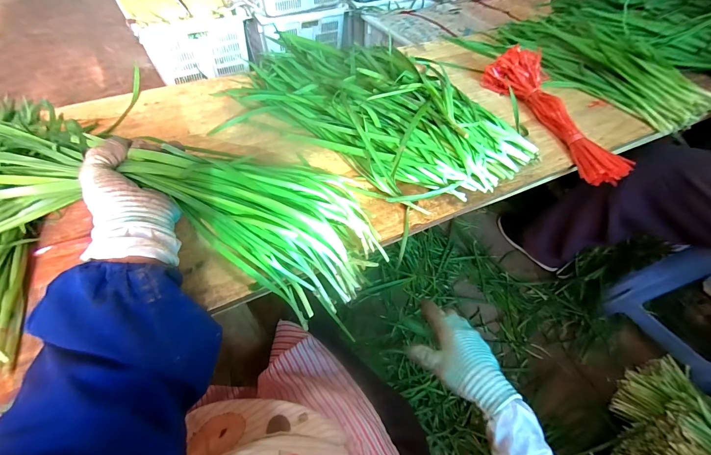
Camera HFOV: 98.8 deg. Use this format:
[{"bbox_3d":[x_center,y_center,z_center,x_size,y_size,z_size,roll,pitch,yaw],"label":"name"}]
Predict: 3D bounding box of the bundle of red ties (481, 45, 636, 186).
[{"bbox_3d":[0.341,-0.206,0.525,0.078,0.066,0.314,-11,55,-13],"label":"bundle of red ties"}]

